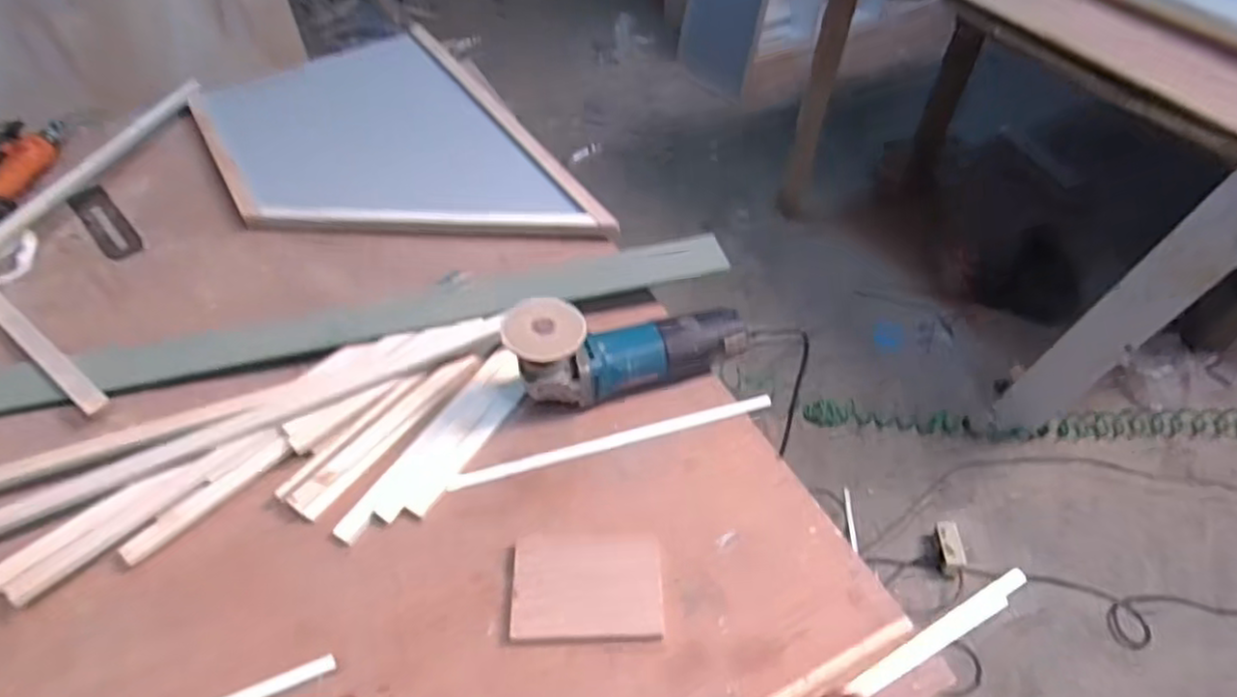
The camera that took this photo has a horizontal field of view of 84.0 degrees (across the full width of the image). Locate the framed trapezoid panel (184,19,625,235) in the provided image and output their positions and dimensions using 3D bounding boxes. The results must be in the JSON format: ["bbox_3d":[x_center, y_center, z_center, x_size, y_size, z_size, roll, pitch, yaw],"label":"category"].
[{"bbox_3d":[-0.352,-0.284,1.009,0.400,0.038,0.623,-25,55,-21],"label":"framed trapezoid panel"}]

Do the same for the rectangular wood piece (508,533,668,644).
[{"bbox_3d":[-0.027,0.206,0.596,0.126,0.012,0.091,-1,50,-3],"label":"rectangular wood piece"}]

